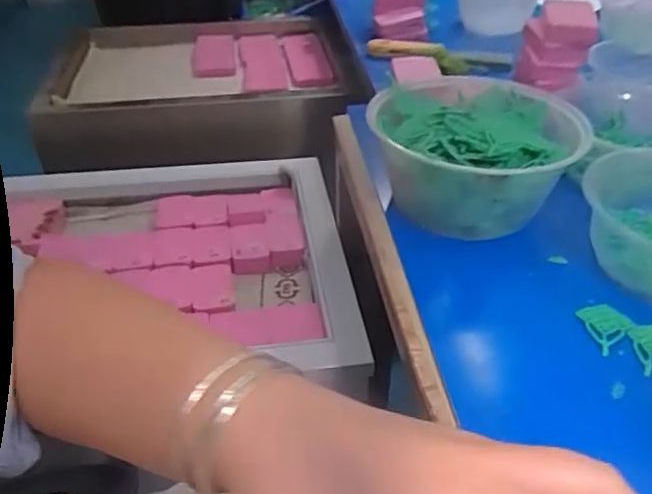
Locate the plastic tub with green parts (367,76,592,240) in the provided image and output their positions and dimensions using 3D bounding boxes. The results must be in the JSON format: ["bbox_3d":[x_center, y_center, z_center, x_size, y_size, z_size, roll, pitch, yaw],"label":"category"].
[{"bbox_3d":[0.117,-0.073,0.484,0.157,0.074,0.148,0,38,0],"label":"plastic tub with green parts"}]

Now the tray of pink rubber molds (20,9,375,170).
[{"bbox_3d":[-0.226,-0.293,1.054,0.496,0.118,0.425,-6,38,-8],"label":"tray of pink rubber molds"}]

